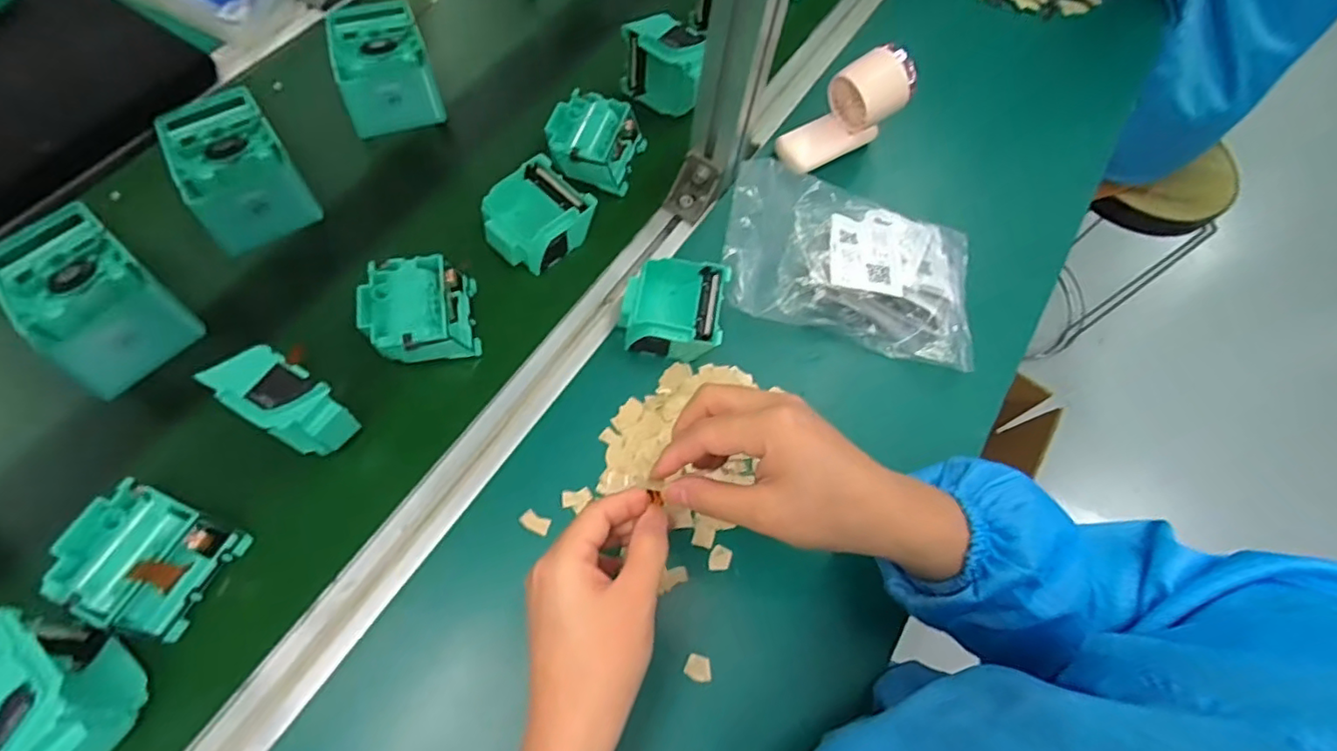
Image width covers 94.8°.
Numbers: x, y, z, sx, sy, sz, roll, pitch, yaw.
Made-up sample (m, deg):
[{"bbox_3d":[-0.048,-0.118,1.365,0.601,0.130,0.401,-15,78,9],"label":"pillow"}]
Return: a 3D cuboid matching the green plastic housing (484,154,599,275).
[{"bbox_3d":[-0.114,-0.135,0.531,0.085,0.041,0.078,-36,74,-20],"label":"green plastic housing"}]

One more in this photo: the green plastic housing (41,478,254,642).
[{"bbox_3d":[-0.328,0.116,0.387,0.077,0.045,0.072,24,65,4],"label":"green plastic housing"}]

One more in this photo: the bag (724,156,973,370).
[{"bbox_3d":[0.154,-0.096,0.525,0.219,0.035,0.150,18,64,2],"label":"bag"}]

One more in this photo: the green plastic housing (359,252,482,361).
[{"bbox_3d":[-0.194,-0.047,0.482,0.083,0.047,0.081,-9,68,-11],"label":"green plastic housing"}]

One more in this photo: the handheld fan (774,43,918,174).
[{"bbox_3d":[0.160,-0.240,0.557,0.115,0.079,0.053,-22,68,-13],"label":"handheld fan"}]

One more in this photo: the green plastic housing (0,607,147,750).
[{"bbox_3d":[-0.338,0.177,0.342,0.043,0.080,0.084,-39,76,-21],"label":"green plastic housing"}]

